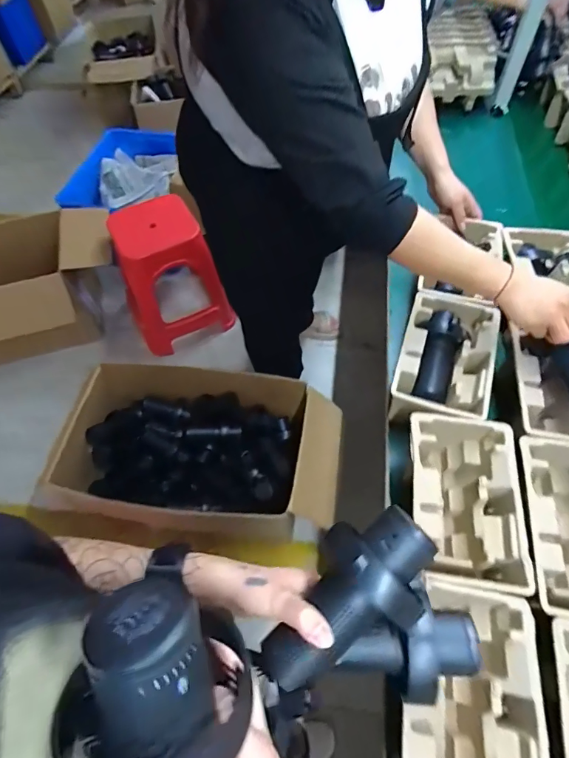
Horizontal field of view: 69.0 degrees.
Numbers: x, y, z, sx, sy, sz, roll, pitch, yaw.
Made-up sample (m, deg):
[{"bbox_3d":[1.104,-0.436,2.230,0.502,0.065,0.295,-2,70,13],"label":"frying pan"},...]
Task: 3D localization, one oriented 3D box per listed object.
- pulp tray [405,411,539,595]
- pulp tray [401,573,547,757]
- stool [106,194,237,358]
[{"bbox_3d":[0.246,0.172,0.583,0.137,0.089,0.221,5,57,6],"label":"pulp tray"},{"bbox_3d":[0.201,0.369,0.477,0.141,0.104,0.231,7,58,7],"label":"pulp tray"},{"bbox_3d":[-0.460,-0.411,1.627,0.371,0.453,0.360,-28,60,-15],"label":"stool"}]

